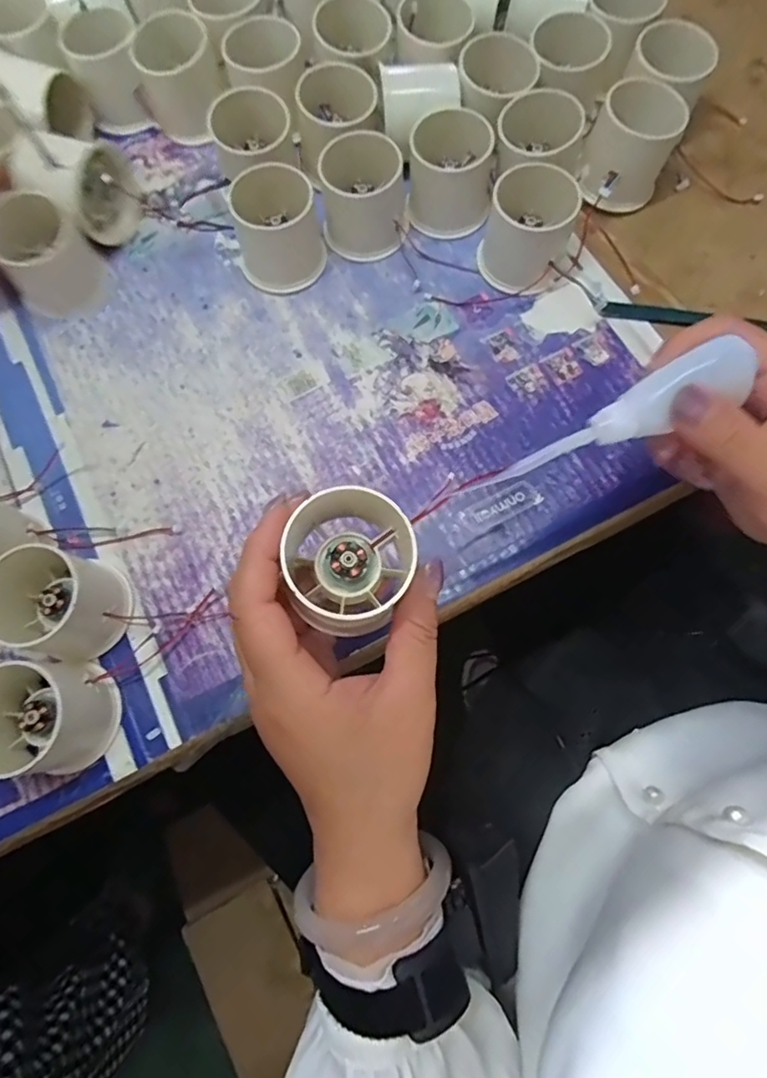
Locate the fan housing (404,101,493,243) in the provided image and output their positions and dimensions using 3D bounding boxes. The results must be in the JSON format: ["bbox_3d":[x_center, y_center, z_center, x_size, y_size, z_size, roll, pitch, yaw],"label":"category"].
[{"bbox_3d":[0.042,-0.236,0.367,0.050,0.044,0.065,0,74,2],"label":"fan housing"}]

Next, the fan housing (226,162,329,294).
[{"bbox_3d":[-0.069,-0.200,0.371,0.058,0.041,0.065,-16,74,-3],"label":"fan housing"}]

